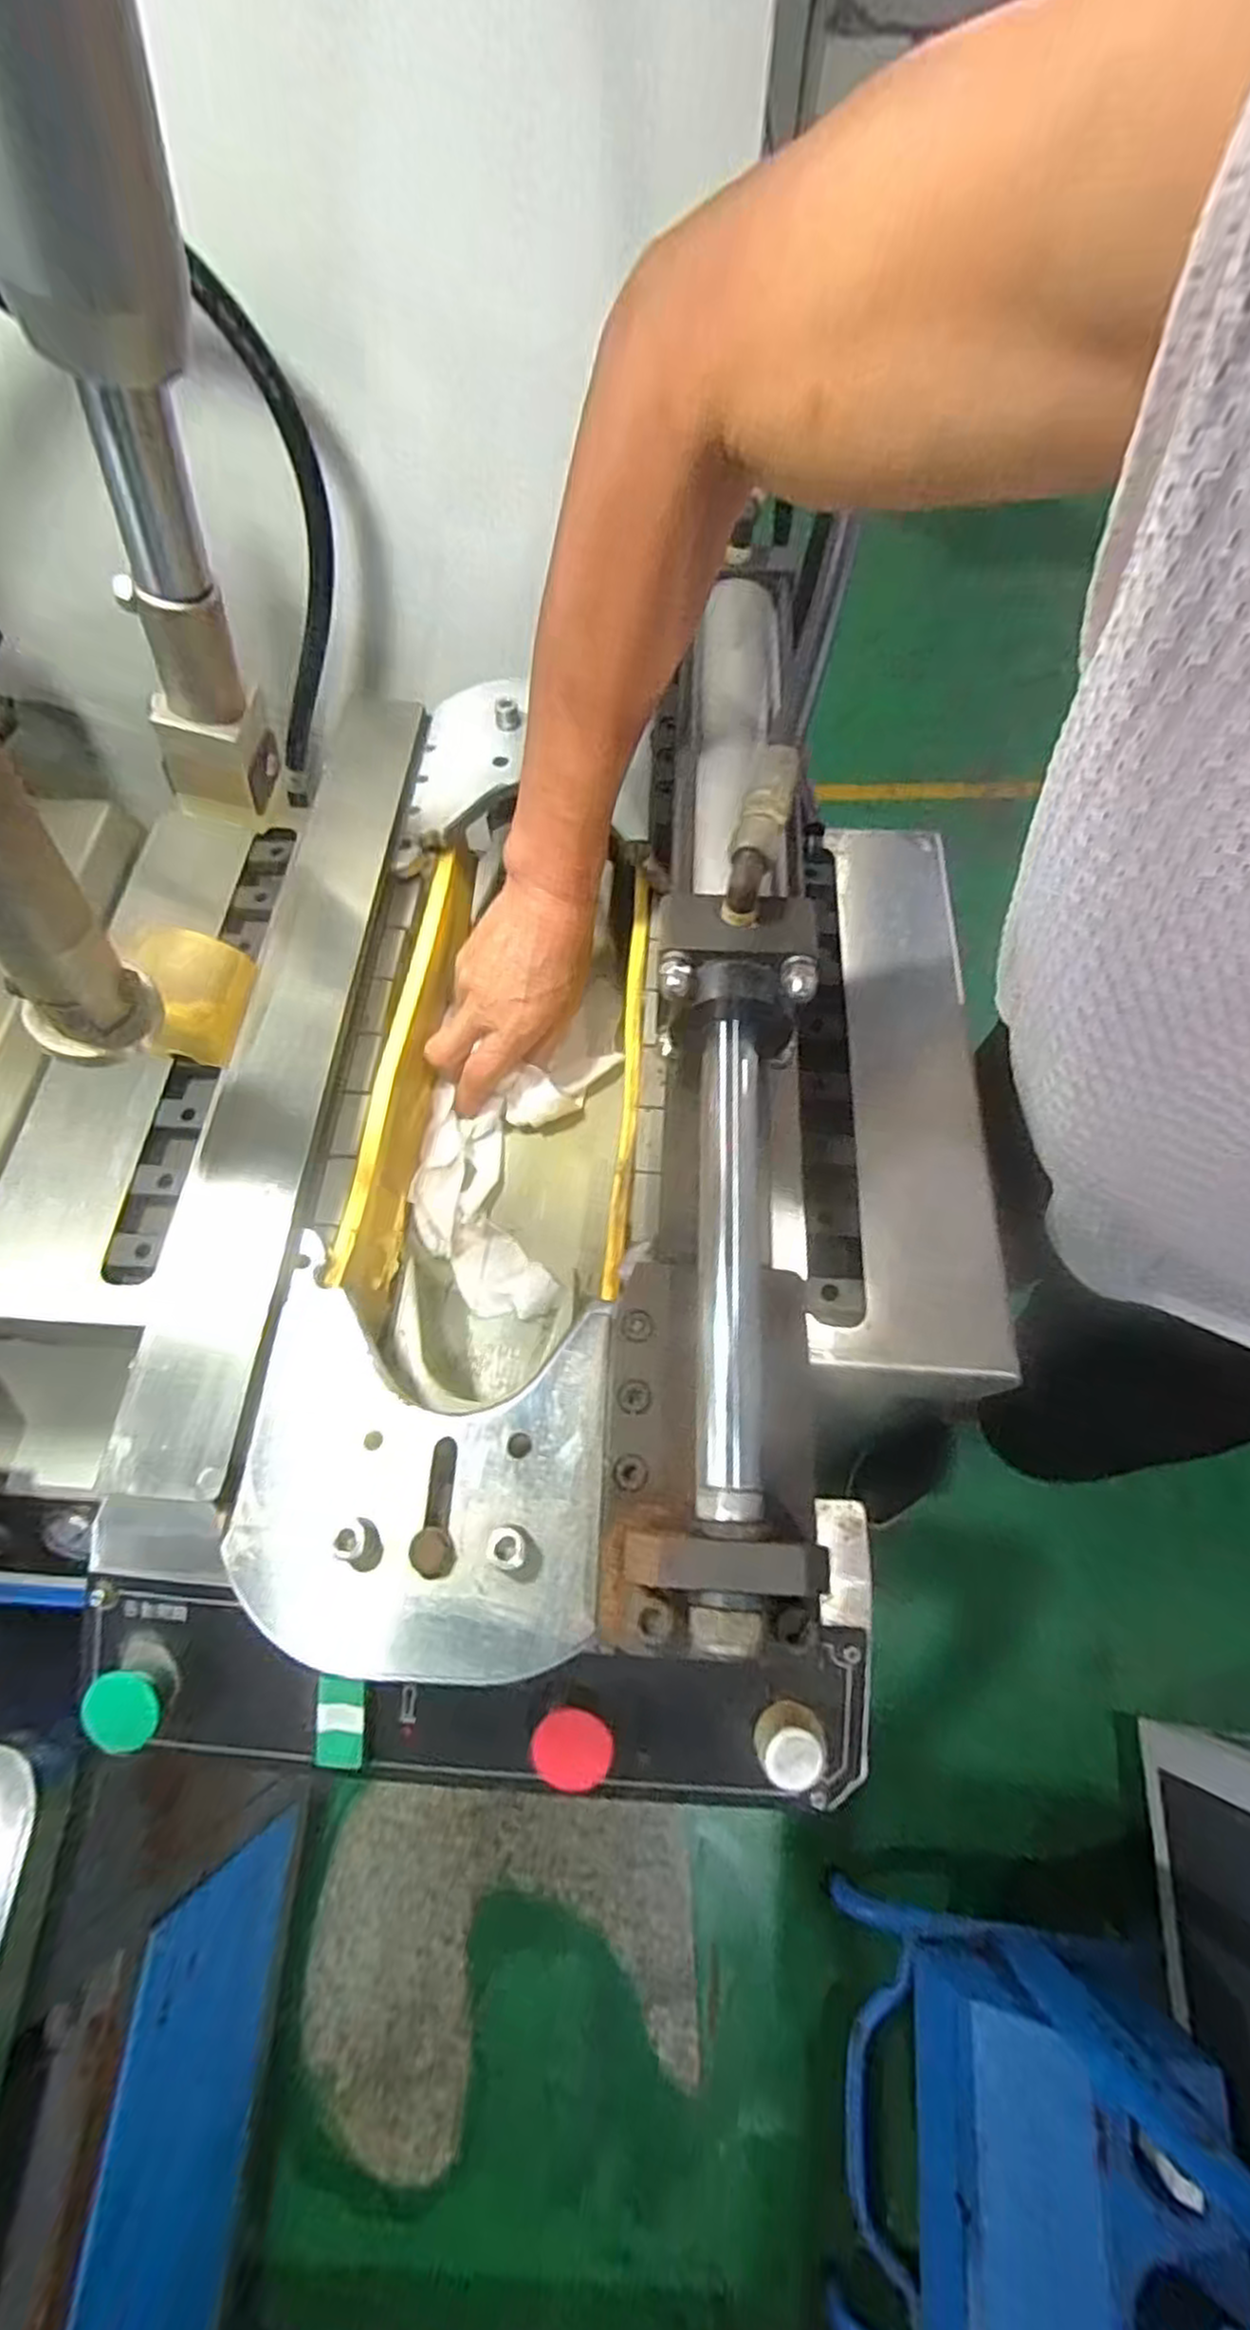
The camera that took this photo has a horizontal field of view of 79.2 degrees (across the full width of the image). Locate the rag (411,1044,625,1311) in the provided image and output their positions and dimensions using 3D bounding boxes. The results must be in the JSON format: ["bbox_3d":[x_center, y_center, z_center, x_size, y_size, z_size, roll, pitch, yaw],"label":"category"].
[{"bbox_3d":[-0.078,0.001,0.481,0.102,0.028,0.175,9,66,5],"label":"rag"}]

